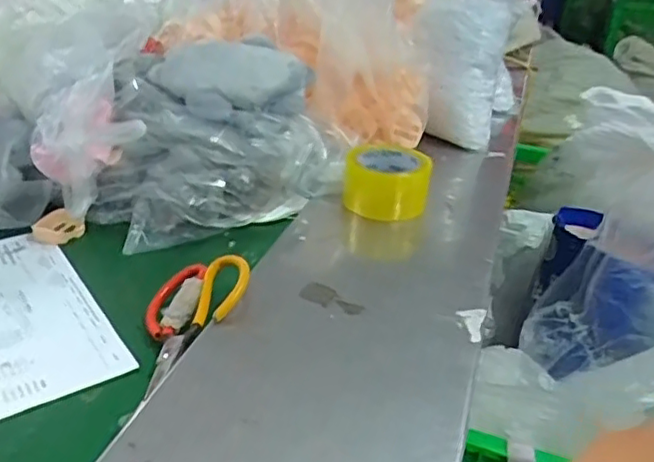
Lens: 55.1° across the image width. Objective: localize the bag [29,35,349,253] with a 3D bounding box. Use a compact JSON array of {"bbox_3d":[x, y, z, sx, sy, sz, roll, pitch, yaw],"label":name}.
[{"bbox_3d":[-0.179,-0.120,0.818,0.361,0.192,0.248,-9,32,-22],"label":"bag"}]

